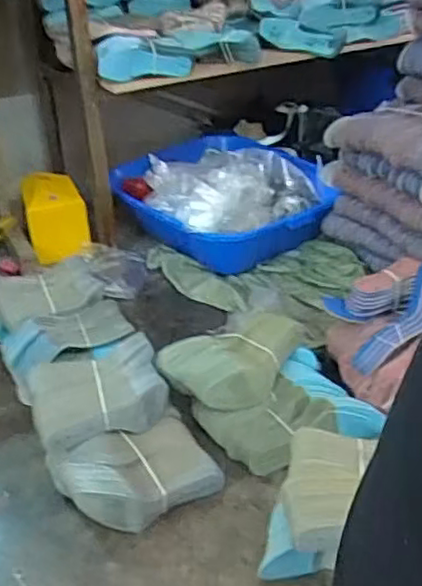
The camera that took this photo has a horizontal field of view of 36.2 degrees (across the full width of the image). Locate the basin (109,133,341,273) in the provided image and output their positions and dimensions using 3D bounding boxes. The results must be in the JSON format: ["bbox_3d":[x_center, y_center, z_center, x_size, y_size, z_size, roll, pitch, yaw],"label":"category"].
[{"bbox_3d":[0.031,-0.280,1.809,0.563,0.259,0.547,-1,32,1],"label":"basin"}]

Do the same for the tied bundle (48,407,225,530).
[{"bbox_3d":[-0.123,0.298,1.088,0.264,0.088,0.184,-22,38,-29],"label":"tied bundle"}]

